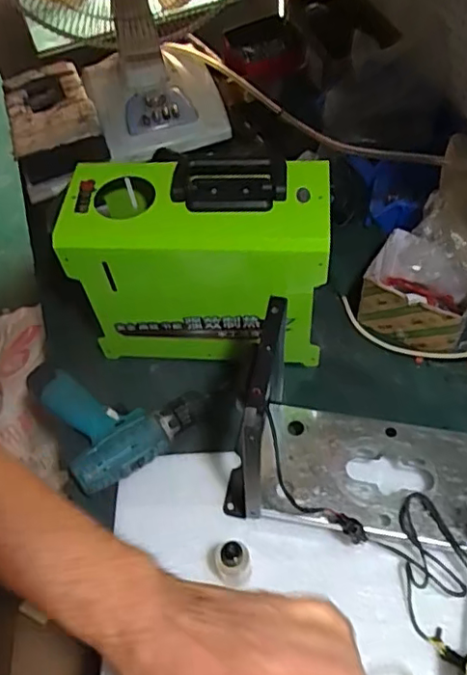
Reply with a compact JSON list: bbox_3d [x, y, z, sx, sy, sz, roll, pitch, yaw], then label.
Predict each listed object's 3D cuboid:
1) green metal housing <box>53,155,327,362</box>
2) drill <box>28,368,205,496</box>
[{"bbox_3d":[-0.035,-0.093,0.737,0.295,0.231,0.153,5,56,8],"label":"green metal housing"},{"bbox_3d":[-0.156,0.081,0.762,0.176,0.051,0.195,-33,59,-18],"label":"drill"}]

